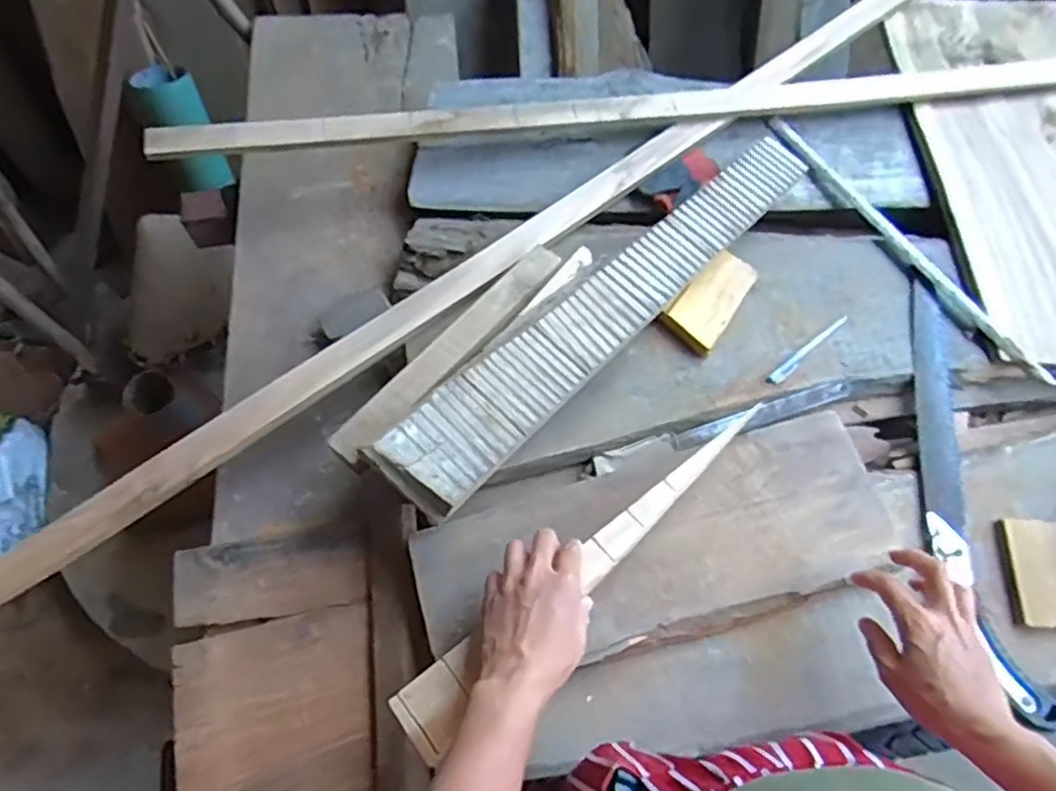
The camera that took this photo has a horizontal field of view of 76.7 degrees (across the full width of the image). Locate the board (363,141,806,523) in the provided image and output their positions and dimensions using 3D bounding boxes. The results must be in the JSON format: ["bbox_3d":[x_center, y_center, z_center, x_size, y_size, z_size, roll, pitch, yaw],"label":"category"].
[{"bbox_3d":[0.098,-0.105,0.686,0.087,0.029,0.596,43,66,12],"label":"board"}]

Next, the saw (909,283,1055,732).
[{"bbox_3d":[0.436,0.084,0.683,0.067,0.018,0.446,2,65,1],"label":"saw"}]

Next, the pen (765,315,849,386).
[{"bbox_3d":[0.309,-0.051,0.734,0.132,0.011,0.013,-38,72,-14],"label":"pen"}]

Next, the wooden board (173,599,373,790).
[{"bbox_3d":[-0.224,0.282,0.594,0.168,0.012,0.159,-9,68,-3],"label":"wooden board"}]

